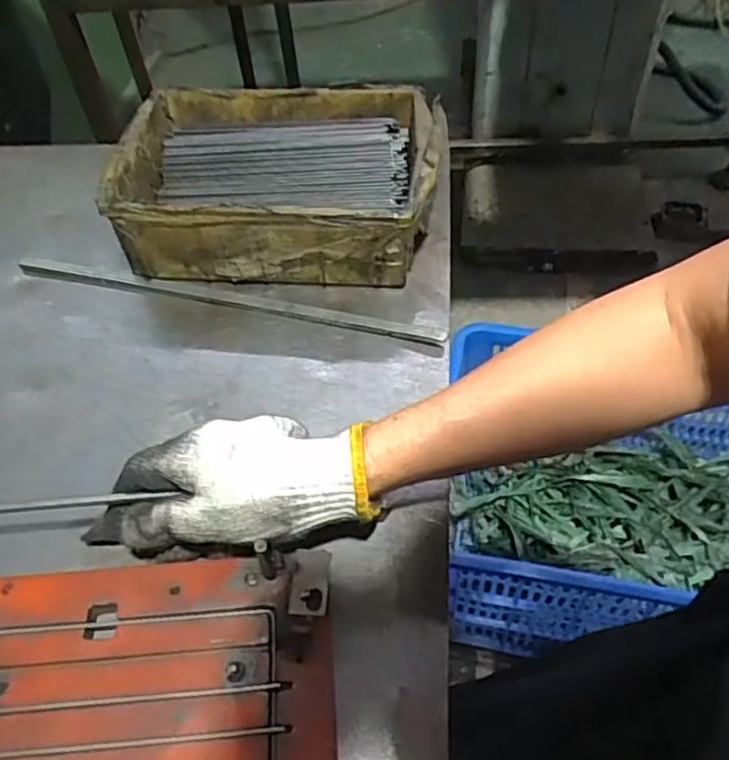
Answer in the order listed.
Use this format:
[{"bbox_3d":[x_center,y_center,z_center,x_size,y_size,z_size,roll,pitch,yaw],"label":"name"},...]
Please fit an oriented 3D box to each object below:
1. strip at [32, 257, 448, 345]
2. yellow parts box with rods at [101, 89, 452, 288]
[{"bbox_3d":[-0.117,-0.063,0.531,0.358,0.005,0.016,11,53,13],"label":"strip"},{"bbox_3d":[-0.069,-0.165,0.565,0.256,0.077,0.179,3,51,7],"label":"yellow parts box with rods"}]

